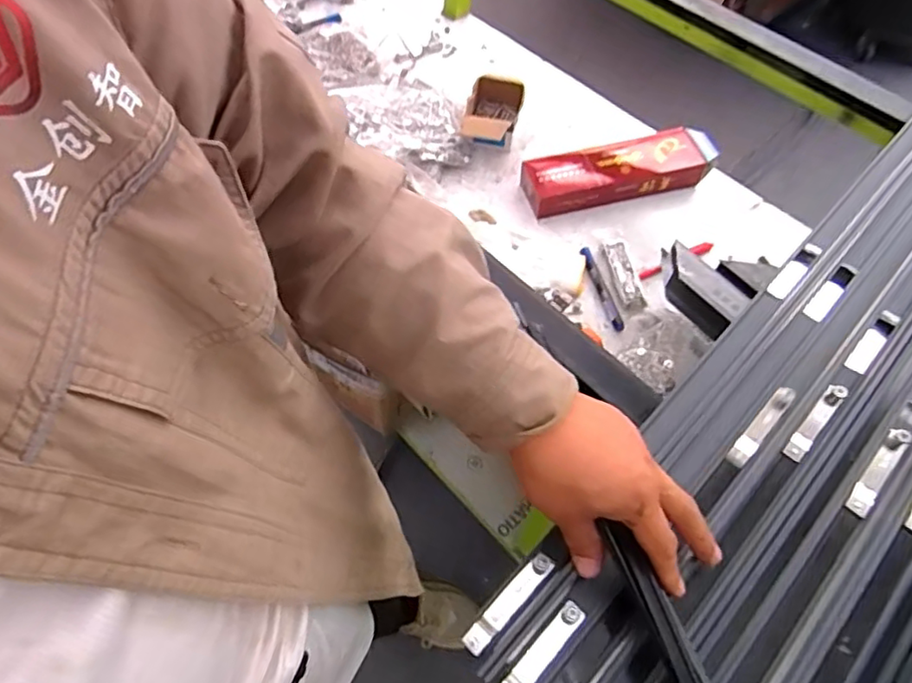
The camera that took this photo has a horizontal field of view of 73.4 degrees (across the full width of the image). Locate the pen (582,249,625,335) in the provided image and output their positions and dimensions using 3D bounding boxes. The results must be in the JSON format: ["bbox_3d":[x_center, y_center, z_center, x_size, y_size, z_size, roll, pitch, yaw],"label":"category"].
[{"bbox_3d":[0.215,-0.079,0.903,0.017,0.011,0.147,-13,60,-9],"label":"pen"}]

